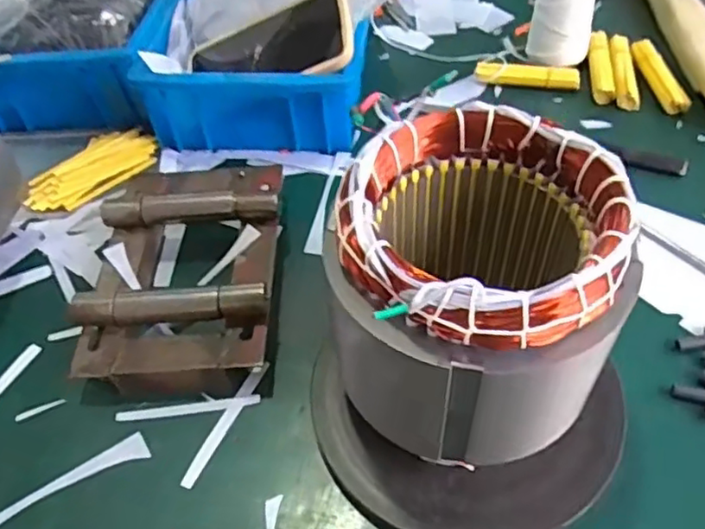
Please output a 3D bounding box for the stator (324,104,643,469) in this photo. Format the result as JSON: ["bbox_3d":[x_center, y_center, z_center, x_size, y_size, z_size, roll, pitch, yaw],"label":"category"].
[{"bbox_3d":[0.067,0.012,0.340,0.137,0.130,0.140,5,51,10],"label":"stator"}]

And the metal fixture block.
[{"bbox_3d":[-0.125,-0.002,0.475,0.140,0.050,0.200,-3,50,4],"label":"metal fixture block"}]

